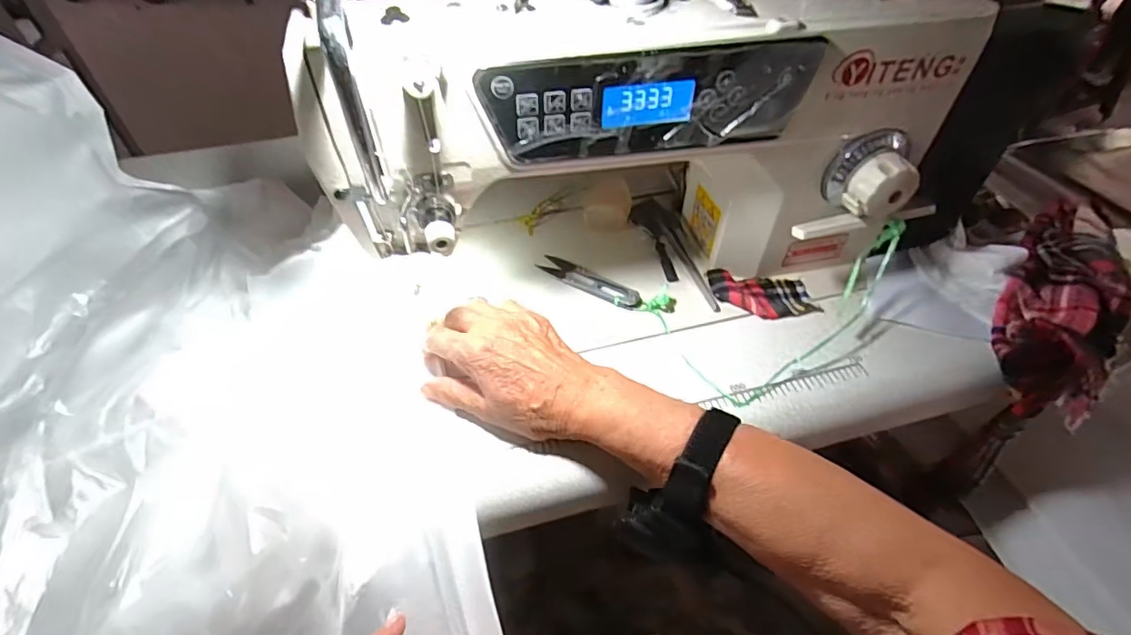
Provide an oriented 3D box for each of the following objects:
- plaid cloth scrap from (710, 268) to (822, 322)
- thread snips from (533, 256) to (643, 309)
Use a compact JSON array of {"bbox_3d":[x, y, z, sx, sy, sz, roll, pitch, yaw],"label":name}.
[{"bbox_3d":[0.167,-0.020,0.455,0.085,0.010,0.049,2,48,2],"label":"plaid cloth scrap"},{"bbox_3d":[0.021,-0.032,0.466,0.097,0.007,0.025,28,54,23],"label":"thread snips"}]

